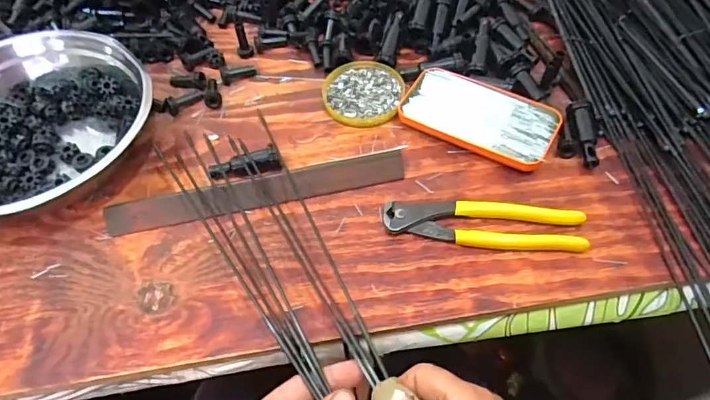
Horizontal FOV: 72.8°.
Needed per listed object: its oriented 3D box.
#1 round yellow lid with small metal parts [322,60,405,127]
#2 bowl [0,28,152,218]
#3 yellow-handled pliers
[{"bbox_3d":[0.008,-0.112,0.500,0.080,0.009,0.081,-1,56,1],"label":"round yellow lid with small metal parts"},{"bbox_3d":[-0.303,-0.069,0.457,0.211,0.066,0.211,-1,56,1],"label":"bowl"},{"bbox_3d":[0.108,0.019,0.406,0.163,0.012,0.039,4,56,5],"label":"yellow-handled pliers"}]

